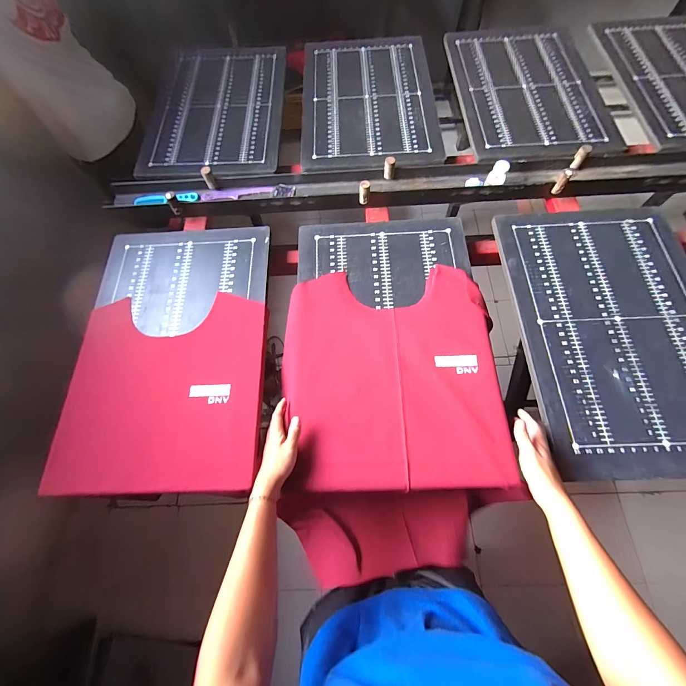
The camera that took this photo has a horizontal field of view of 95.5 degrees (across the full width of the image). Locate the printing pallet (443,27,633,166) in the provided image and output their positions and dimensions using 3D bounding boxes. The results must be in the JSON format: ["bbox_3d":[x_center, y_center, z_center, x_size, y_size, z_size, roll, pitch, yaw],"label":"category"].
[{"bbox_3d":[0.551,-0.772,0.932,0.406,0.026,0.699,0,67,1],"label":"printing pallet"}]

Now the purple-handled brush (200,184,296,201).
[{"bbox_3d":[-0.250,-0.397,0.824,0.245,0.012,0.043,-1,67,1],"label":"purple-handled brush"}]

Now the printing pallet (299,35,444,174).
[{"bbox_3d":[0.077,-0.762,0.958,0.392,0.025,0.627,-2,67,0],"label":"printing pallet"}]

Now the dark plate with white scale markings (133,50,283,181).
[{"bbox_3d":[-0.391,-0.737,0.972,0.402,0.024,0.667,-2,67,0],"label":"dark plate with white scale markings"}]

